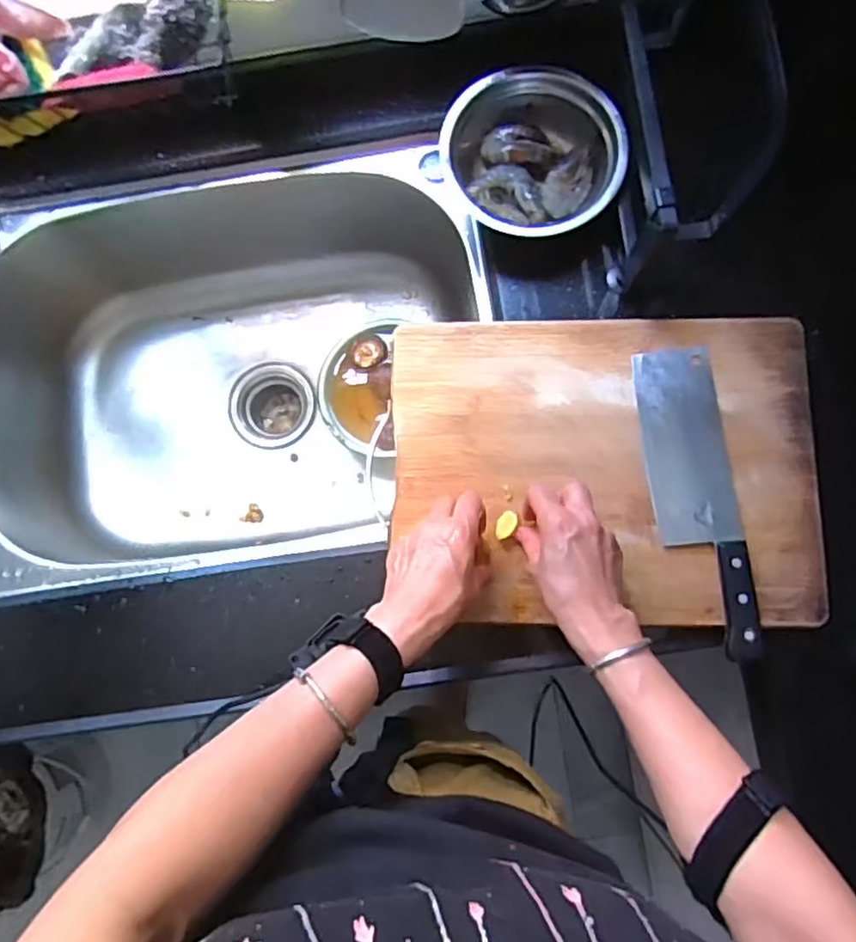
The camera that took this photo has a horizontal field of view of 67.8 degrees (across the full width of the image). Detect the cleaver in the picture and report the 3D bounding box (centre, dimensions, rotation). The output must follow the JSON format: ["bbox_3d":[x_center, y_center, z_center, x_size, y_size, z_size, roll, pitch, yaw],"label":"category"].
[{"bbox_3d":[0.232,0.022,0.545,0.070,0.021,0.265,-7,83,3],"label":"cleaver"}]

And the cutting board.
[{"bbox_3d":[0.152,-0.005,0.563,0.362,0.017,0.269,0,83,4],"label":"cutting board"}]

